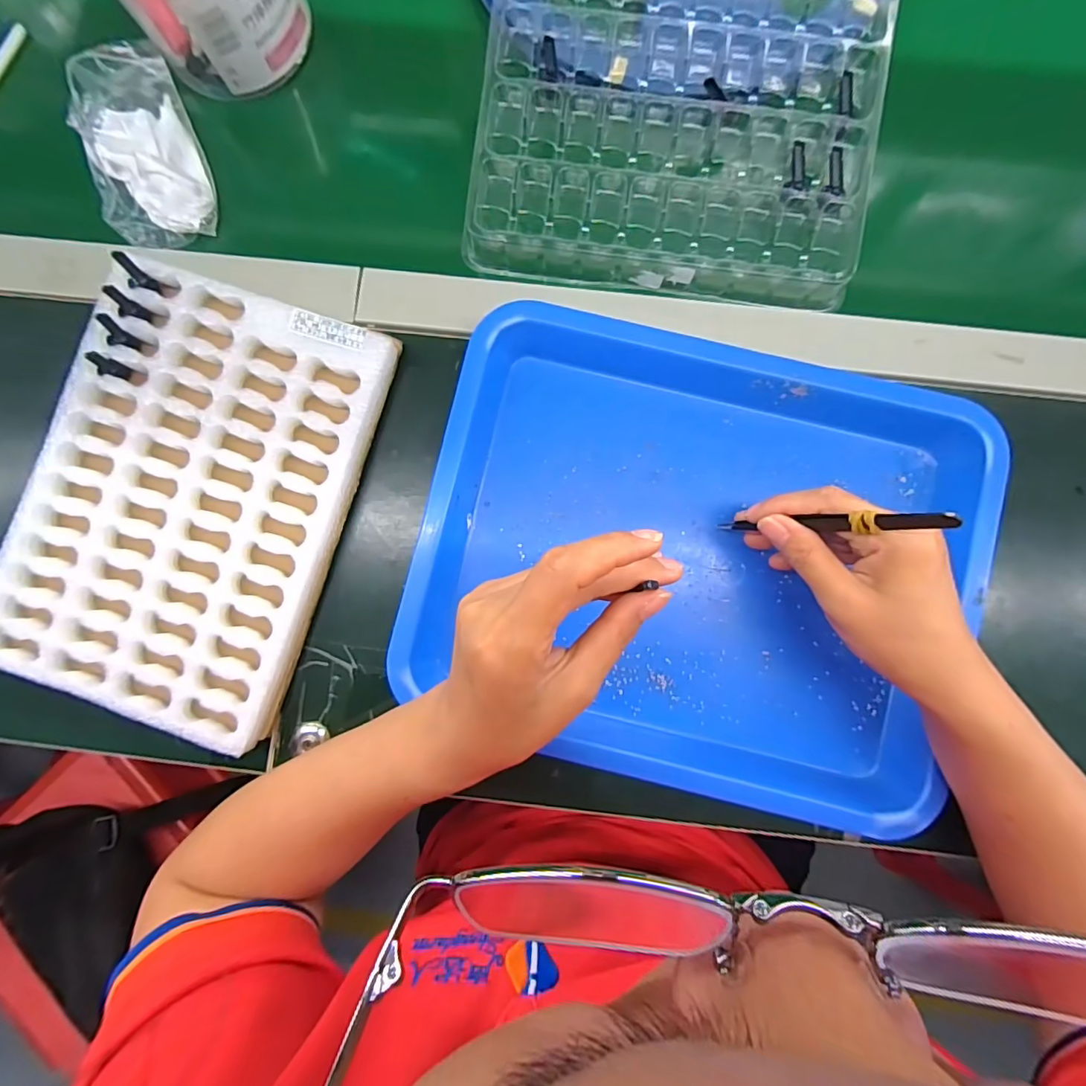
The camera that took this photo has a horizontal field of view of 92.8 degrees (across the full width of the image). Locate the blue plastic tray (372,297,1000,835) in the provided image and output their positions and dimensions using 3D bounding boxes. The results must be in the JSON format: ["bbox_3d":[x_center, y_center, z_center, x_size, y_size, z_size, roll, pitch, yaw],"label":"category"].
[{"bbox_3d":[0.090,0.011,0.321,0.324,0.033,0.272,14,88,2],"label":"blue plastic tray"}]

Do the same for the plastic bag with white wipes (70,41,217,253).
[{"bbox_3d":[-0.278,-0.270,0.355,0.073,0.034,0.124,-20,87,0],"label":"plastic bag with white wipes"}]

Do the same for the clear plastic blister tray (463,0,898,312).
[{"bbox_3d":[0.090,-0.300,0.336,0.252,0.030,0.252,8,88,2],"label":"clear plastic blister tray"}]

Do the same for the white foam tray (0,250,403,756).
[{"bbox_3d":[-0.221,-0.029,0.331,0.183,0.030,0.266,19,88,2],"label":"white foam tray"}]

